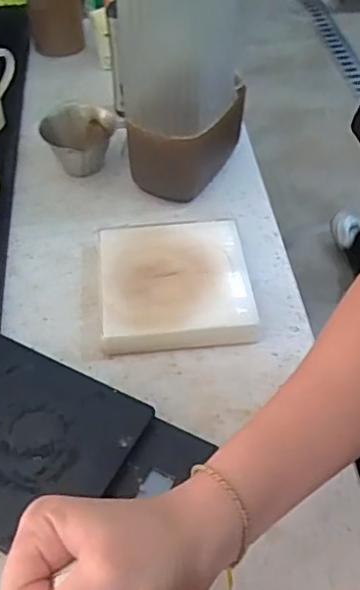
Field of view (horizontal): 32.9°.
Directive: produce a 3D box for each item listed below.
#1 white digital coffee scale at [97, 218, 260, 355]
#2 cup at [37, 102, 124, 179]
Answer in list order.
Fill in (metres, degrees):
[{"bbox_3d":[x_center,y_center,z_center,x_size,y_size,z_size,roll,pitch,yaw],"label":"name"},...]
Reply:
[{"bbox_3d":[-0.005,-0.012,0.508,0.119,0.025,0.124,-4,49,-5],"label":"white digital coffee scale"},{"bbox_3d":[-0.099,-0.155,0.613,0.057,0.050,0.076,36,57,26],"label":"cup"}]

